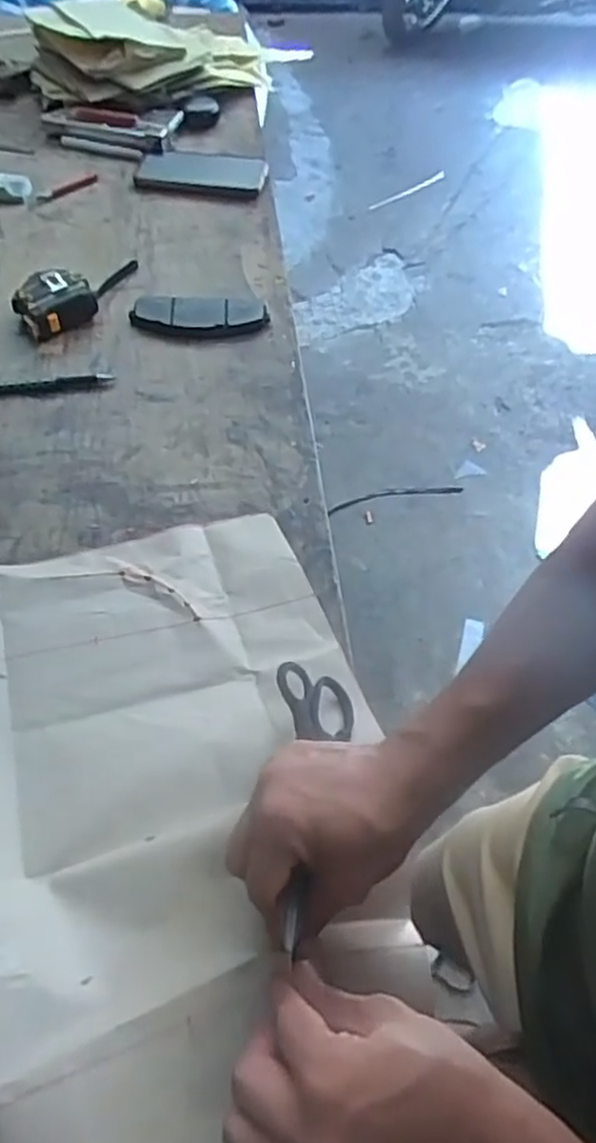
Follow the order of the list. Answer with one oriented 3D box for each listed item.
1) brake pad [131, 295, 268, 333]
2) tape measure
[{"bbox_3d":[-0.107,-0.275,0.787,0.144,0.016,0.051,4,54,1],"label":"brake pad"},{"bbox_3d":[-0.234,-0.310,0.794,0.164,0.038,0.067,-38,64,-25],"label":"tape measure"}]

